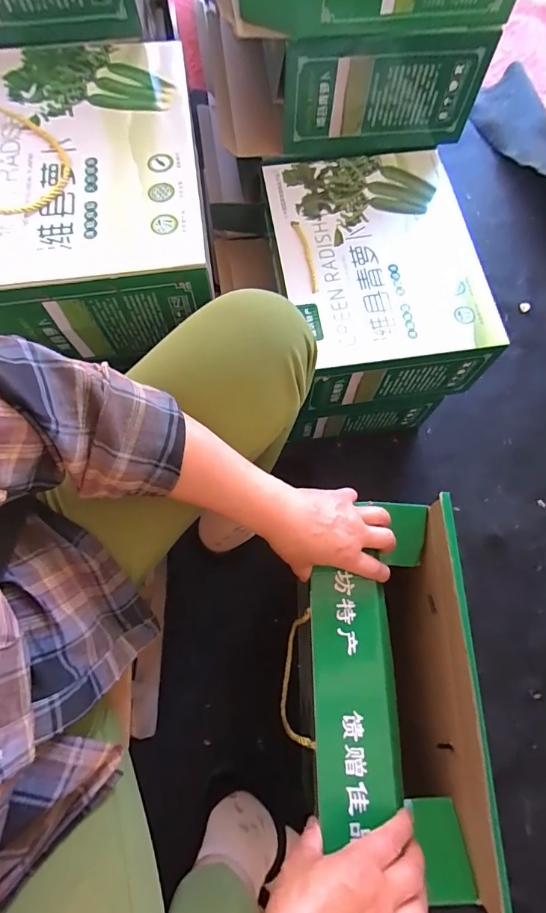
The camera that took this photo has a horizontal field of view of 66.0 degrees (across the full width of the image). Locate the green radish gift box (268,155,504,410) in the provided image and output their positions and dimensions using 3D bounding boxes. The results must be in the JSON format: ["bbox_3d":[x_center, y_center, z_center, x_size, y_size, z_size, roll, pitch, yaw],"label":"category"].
[{"bbox_3d":[0.145,-0.269,0.626,0.278,0.106,0.355,-9,72,-3],"label":"green radish gift box"}]

